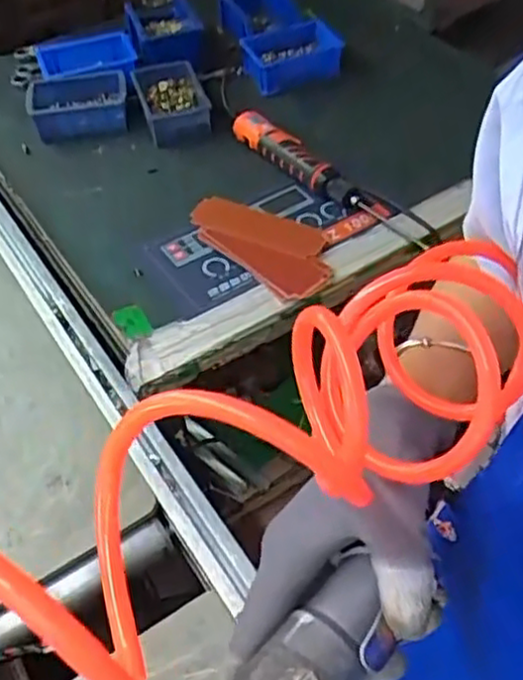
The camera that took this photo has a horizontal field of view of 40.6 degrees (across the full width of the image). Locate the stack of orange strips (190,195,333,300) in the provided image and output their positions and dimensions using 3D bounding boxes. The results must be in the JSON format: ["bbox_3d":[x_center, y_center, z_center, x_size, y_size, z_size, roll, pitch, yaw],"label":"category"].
[{"bbox_3d":[0.005,-0.126,0.892,0.108,0.014,0.206,-37,58,-25],"label":"stack of orange strips"}]

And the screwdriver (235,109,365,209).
[{"bbox_3d":[0.046,-0.251,0.979,0.050,0.040,0.238,-33,57,-23],"label":"screwdriver"}]

